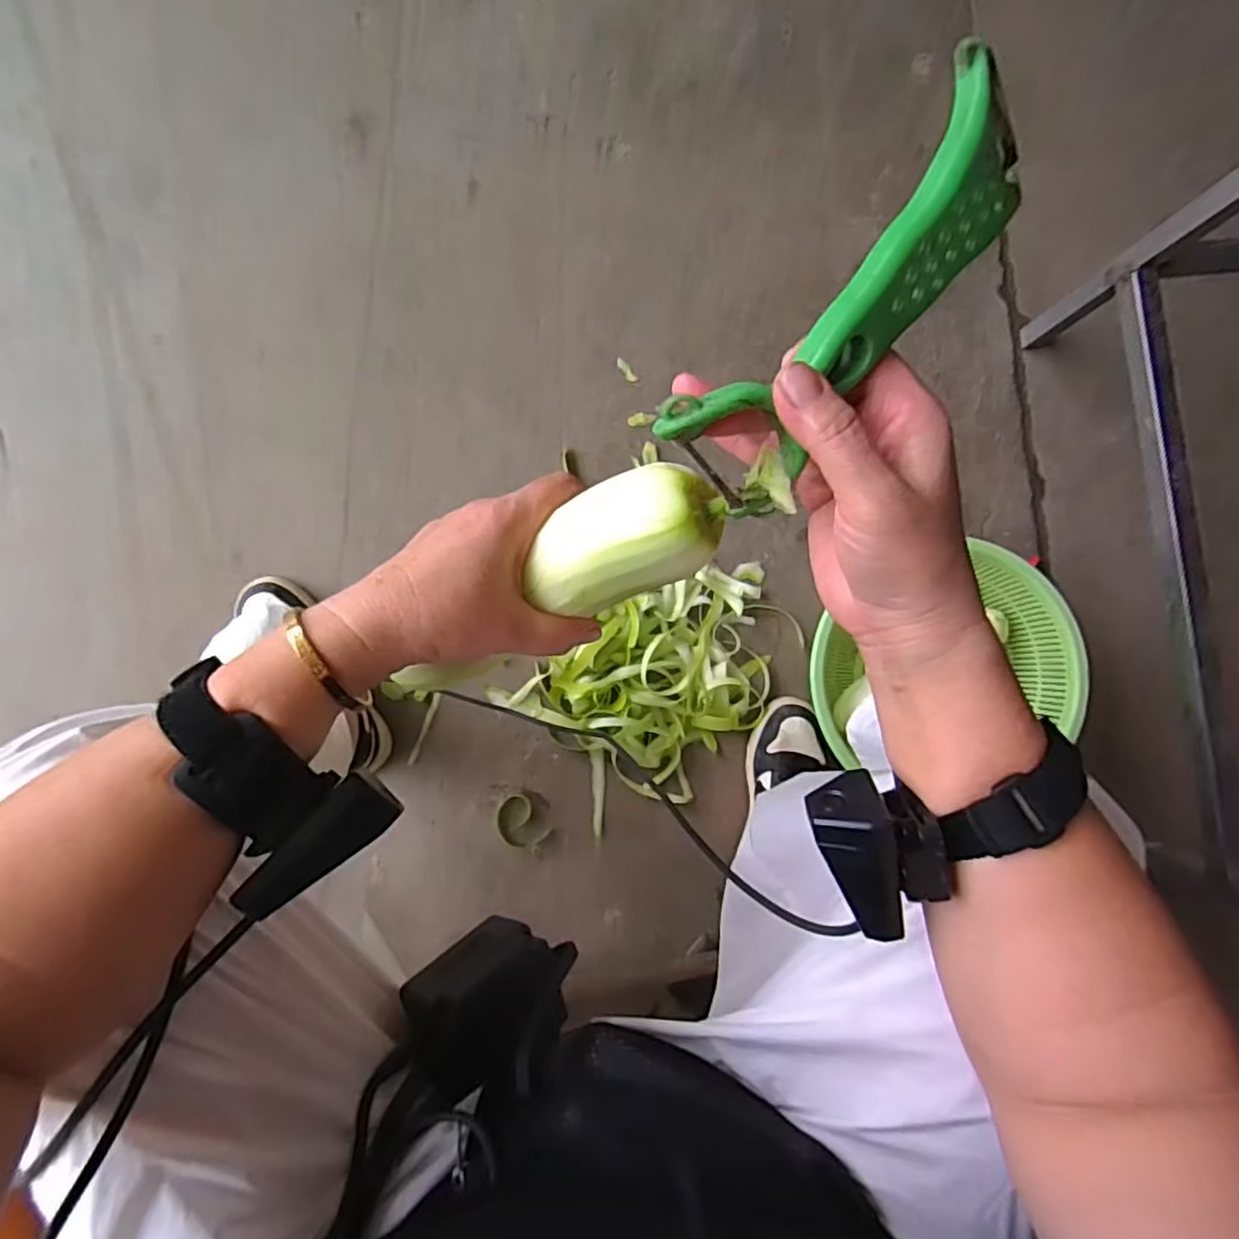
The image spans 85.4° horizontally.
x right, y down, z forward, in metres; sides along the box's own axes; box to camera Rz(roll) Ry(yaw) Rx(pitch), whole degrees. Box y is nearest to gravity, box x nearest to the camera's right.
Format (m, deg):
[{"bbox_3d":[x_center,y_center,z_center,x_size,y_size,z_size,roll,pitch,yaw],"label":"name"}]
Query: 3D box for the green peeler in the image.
[{"bbox_3d":[0.089,-0.119,0.254,0.057,0.042,0.168,43,98,-2],"label":"green peeler"}]

